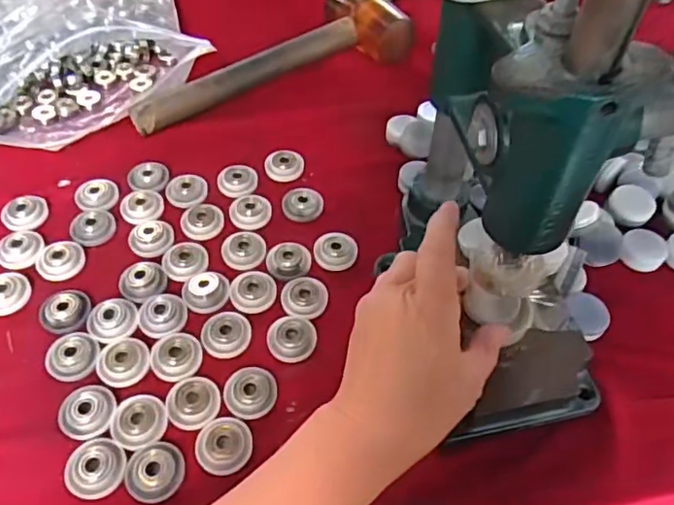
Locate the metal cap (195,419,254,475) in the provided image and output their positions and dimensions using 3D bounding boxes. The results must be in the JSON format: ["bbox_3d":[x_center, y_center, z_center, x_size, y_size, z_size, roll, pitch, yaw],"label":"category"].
[{"bbox_3d":[-0.069,0.117,0.343,0.033,0.011,0.031,1,52,-1],"label":"metal cap"}]

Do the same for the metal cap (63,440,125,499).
[{"bbox_3d":[-0.144,0.126,0.333,0.036,0.008,0.033,1,52,-1],"label":"metal cap"}]

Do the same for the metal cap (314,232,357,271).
[{"bbox_3d":[-0.001,-0.001,0.439,0.033,0.011,0.027,-1,52,-2],"label":"metal cap"}]

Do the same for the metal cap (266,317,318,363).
[{"bbox_3d":[-0.032,0.059,0.392,0.033,0.007,0.031,1,52,-1],"label":"metal cap"}]

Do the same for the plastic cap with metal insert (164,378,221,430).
[{"bbox_3d":[-0.092,0.095,0.358,0.033,0.011,0.028,-25,57,-19],"label":"plastic cap with metal insert"}]

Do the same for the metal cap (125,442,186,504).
[{"bbox_3d":[-0.108,0.130,0.333,0.032,0.009,0.032,1,52,-1],"label":"metal cap"}]

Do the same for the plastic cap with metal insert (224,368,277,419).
[{"bbox_3d":[-0.057,0.092,0.368,0.032,0.010,0.033,1,52,-1],"label":"plastic cap with metal insert"}]

